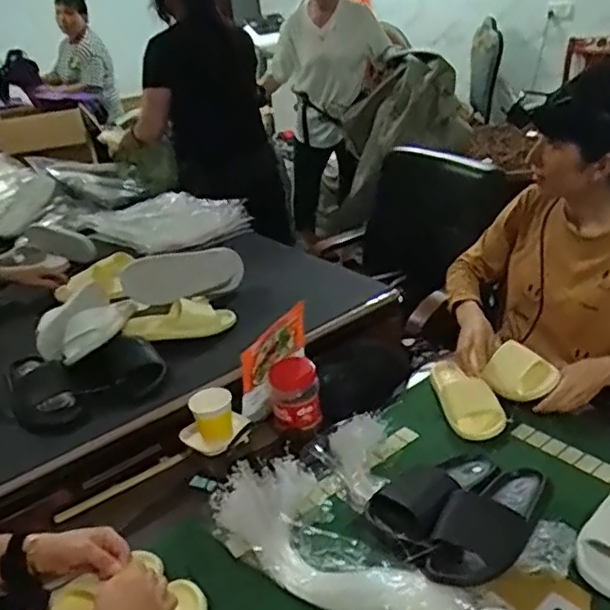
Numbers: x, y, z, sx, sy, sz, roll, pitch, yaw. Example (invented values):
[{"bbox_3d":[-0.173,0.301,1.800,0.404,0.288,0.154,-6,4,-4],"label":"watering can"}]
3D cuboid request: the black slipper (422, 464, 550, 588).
[{"bbox_3d":[0.269,0.310,0.887,0.253,0.078,0.105,-27,34,-35],"label":"black slipper"}]

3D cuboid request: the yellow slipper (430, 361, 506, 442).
[{"bbox_3d":[0.304,0.172,1.222,0.098,0.055,0.225,-9,28,-5],"label":"yellow slipper"}]

